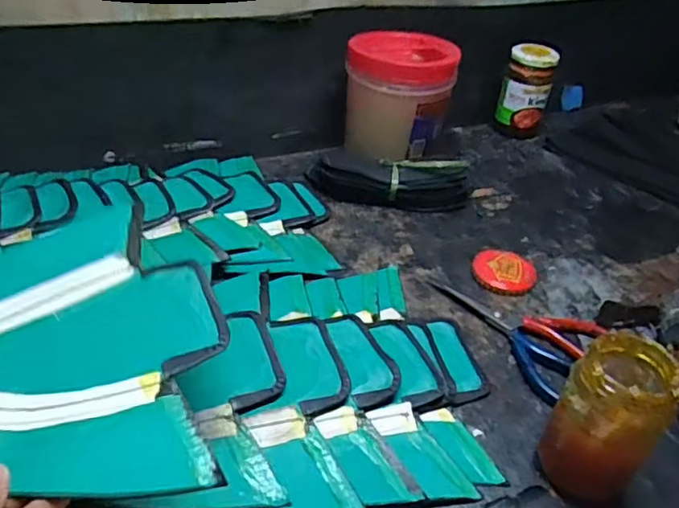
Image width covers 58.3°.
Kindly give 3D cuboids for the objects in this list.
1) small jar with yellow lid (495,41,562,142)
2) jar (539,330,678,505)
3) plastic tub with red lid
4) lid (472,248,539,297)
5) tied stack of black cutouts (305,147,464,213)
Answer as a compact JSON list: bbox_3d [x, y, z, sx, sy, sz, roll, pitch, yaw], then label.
[{"bbox_3d":[0.244,-0.213,0.799,0.060,0.112,0.057,16,40,11],"label":"small jar with yellow lid"},{"bbox_3d":[0.172,0.107,0.392,0.057,0.112,0.051,35,46,30],"label":"jar"},{"bbox_3d":[0.064,-0.170,0.700,0.120,0.139,0.108,10,39,4],"label":"plastic tub with red lid"},{"bbox_3d":[0.157,0.018,0.582,0.059,0.013,0.052,10,39,4],"label":"lid"},{"bbox_3d":[0.057,-0.086,0.662,0.179,0.051,0.062,7,39,0],"label":"tied stack of black cutouts"}]

